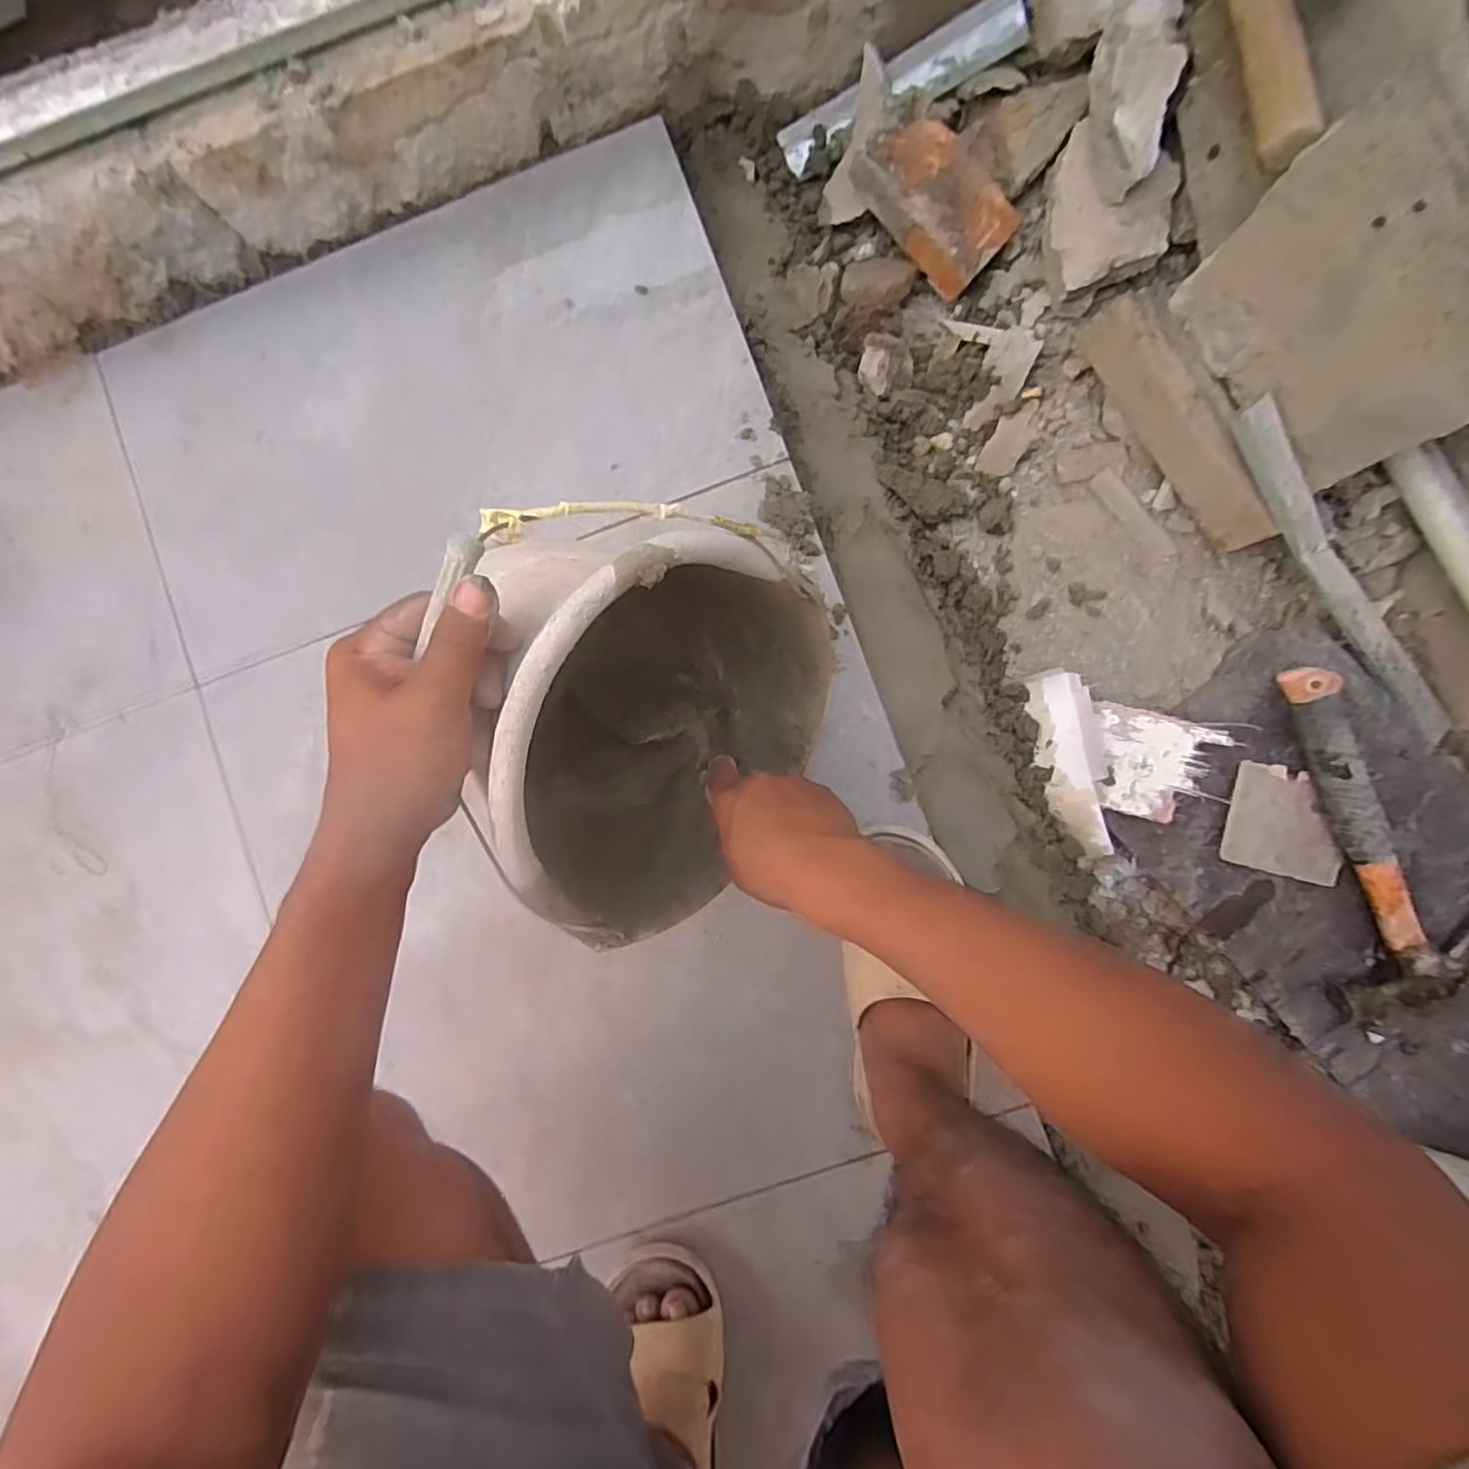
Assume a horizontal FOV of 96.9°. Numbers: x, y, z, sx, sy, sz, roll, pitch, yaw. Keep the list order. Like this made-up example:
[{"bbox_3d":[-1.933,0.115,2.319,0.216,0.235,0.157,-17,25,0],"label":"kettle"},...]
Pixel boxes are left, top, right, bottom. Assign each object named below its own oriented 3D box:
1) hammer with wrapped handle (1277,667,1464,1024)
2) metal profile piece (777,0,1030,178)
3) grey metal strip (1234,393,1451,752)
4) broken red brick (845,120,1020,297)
[{"bbox_3d":[0.527,0.084,0.532,0.102,0.054,0.296,-13,87,2],"label":"hammer with wrapped handle"},{"bbox_3d":[0.154,-0.609,0.610,0.228,0.021,0.044,-18,87,15],"label":"metal profile piece"},{"bbox_3d":[0.523,-0.130,0.556,0.048,0.030,0.374,-45,105,0],"label":"grey metal strip"},{"bbox_3d":[0.183,-0.489,0.599,0.143,0.044,0.081,42,102,-12],"label":"broken red brick"}]

